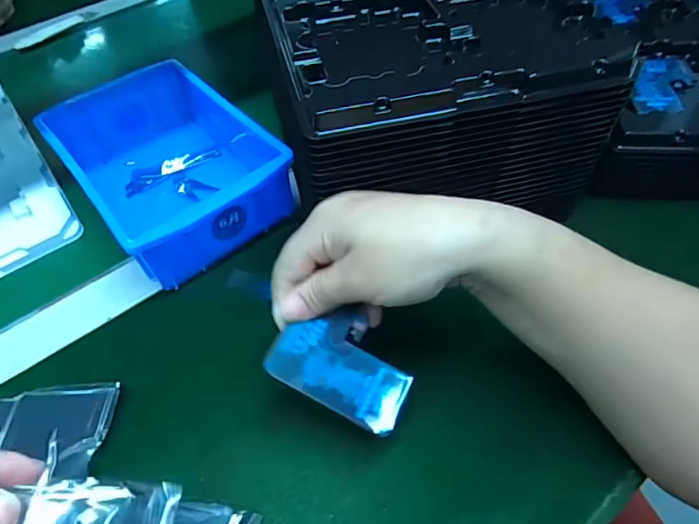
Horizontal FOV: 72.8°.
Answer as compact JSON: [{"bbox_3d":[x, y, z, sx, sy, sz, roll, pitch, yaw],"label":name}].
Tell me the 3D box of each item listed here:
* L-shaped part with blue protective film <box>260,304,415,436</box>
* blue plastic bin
[{"bbox_3d":[-0.002,0.054,0.258,0.075,0.004,0.052,27,72,3],"label":"L-shaped part with blue protective film"},{"bbox_3d":[-0.148,-0.077,0.387,0.131,0.064,0.192,-37,60,-23],"label":"blue plastic bin"}]

